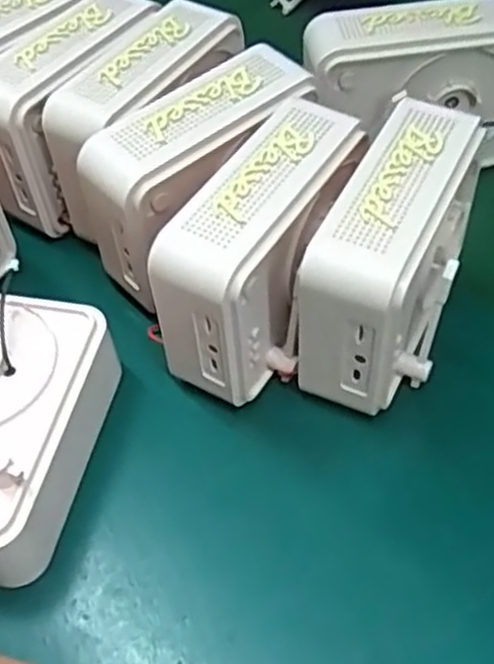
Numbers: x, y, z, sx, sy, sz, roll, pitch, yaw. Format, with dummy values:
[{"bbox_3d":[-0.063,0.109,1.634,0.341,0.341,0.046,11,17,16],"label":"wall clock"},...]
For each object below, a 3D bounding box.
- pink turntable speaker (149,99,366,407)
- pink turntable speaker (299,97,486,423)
[{"bbox_3d":[0.011,-0.032,0.366,0.055,0.102,0.124,30,59,26],"label":"pink turntable speaker"},{"bbox_3d":[0.067,-0.030,0.360,0.059,0.103,0.121,18,55,19],"label":"pink turntable speaker"}]

